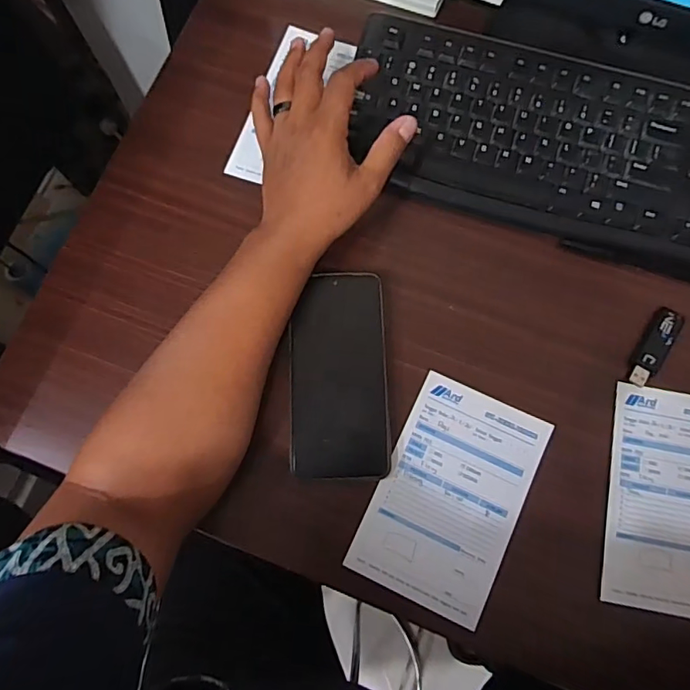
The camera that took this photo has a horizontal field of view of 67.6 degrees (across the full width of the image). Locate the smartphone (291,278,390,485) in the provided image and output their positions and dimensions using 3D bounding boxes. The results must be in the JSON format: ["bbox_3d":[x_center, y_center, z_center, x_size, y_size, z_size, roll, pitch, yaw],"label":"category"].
[{"bbox_3d":[-0.005,0.023,0.413,0.076,0.010,0.161,-1,78,0],"label":"smartphone"}]

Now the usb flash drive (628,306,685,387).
[{"bbox_3d":[0.249,0.001,0.413,0.020,0.010,0.071,31,80,7],"label":"usb flash drive"}]

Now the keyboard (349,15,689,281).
[{"bbox_3d":[0.214,-0.161,0.439,0.422,0.023,0.156,20,79,5],"label":"keyboard"}]

